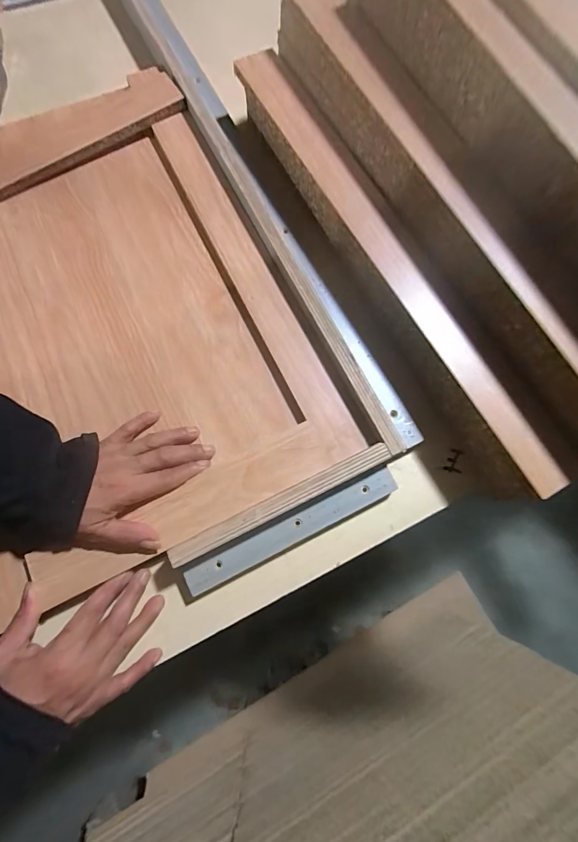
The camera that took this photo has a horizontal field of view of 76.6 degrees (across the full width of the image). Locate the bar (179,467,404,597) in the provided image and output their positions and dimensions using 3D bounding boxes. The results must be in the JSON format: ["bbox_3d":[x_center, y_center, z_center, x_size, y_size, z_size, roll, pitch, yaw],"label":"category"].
[{"bbox_3d":[0.005,0.103,0.353,0.218,0.008,0.024,-25,77,-7],"label":"bar"}]

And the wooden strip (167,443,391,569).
[{"bbox_3d":[-0.005,0.076,0.346,0.219,0.028,0.017,-26,77,-7],"label":"wooden strip"}]

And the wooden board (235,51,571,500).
[{"bbox_3d":[0.094,-0.174,0.405,0.042,0.077,0.565,-27,77,-7],"label":"wooden board"}]

